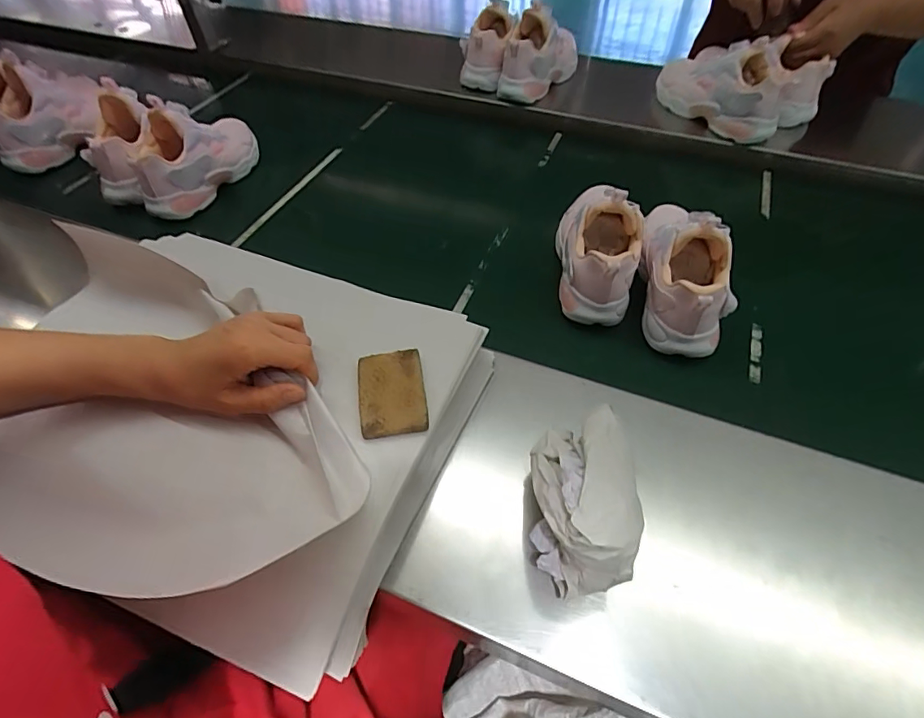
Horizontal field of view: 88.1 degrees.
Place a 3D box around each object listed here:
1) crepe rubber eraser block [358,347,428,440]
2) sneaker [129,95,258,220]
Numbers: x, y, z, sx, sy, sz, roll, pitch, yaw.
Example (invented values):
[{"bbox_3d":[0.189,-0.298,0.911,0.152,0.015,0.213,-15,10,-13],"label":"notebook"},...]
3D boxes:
[{"bbox_3d":[-0.055,0.026,0.375,0.050,0.010,0.072,-9,53,-5],"label":"crepe rubber eraser block"},{"bbox_3d":[-0.383,-0.304,0.686,0.087,0.113,0.221,10,54,9],"label":"sneaker"}]

